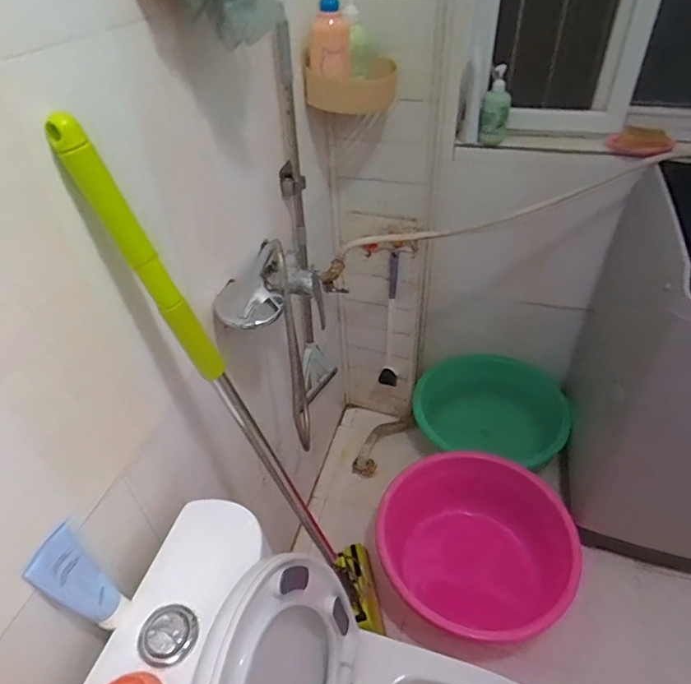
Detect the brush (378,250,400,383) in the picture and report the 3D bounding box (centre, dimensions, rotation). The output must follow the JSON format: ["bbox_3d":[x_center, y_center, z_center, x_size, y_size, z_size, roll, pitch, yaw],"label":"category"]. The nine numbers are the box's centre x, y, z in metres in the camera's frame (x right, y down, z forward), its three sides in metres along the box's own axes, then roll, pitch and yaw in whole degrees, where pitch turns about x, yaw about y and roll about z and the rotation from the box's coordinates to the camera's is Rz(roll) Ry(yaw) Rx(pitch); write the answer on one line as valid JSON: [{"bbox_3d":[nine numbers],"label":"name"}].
[{"bbox_3d":[0.136,-0.049,1.482,0.065,0.456,0.068,1,40,4],"label":"brush"}]

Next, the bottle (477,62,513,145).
[{"bbox_3d":[0.394,-0.610,1.287,0.071,0.170,0.061,16,44,20],"label":"bottle"}]

